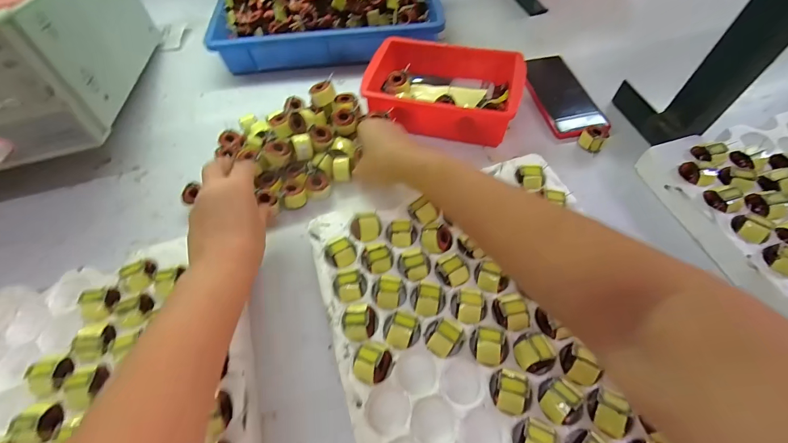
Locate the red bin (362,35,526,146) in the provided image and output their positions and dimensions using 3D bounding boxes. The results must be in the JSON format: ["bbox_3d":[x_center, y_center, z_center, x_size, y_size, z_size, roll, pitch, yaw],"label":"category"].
[{"bbox_3d":[0.069,-0.189,0.478,0.205,0.058,0.154,9,59,9],"label":"red bin"}]

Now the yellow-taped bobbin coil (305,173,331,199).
[{"bbox_3d":[-0.094,-0.042,0.422,0.029,0.025,0.027,-2,58,3],"label":"yellow-taped bobbin coil"}]

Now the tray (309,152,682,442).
[{"bbox_3d":[0.094,0.119,0.288,0.271,0.032,0.379,-15,59,-6],"label":"tray"}]

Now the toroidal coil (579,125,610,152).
[{"bbox_3d":[0.260,-0.109,0.446,0.029,0.025,0.023,28,64,19],"label":"toroidal coil"}]

